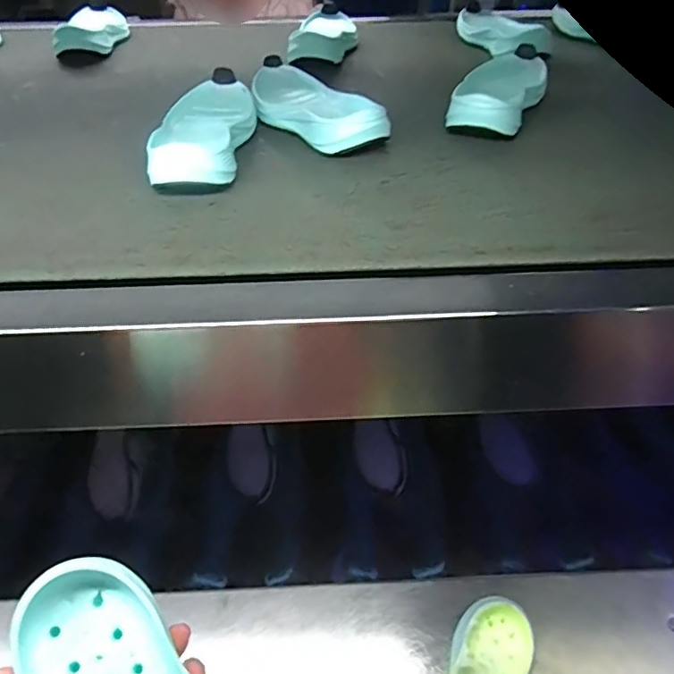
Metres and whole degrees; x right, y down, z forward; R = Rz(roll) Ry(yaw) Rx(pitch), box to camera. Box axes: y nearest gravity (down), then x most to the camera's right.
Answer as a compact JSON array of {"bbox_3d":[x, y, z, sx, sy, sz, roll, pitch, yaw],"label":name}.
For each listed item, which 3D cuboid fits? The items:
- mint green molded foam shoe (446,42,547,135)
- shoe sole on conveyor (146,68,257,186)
[{"bbox_3d":[0.178,-0.268,0.567,0.072,0.031,0.207,18,46,20],"label":"mint green molded foam shoe"},{"bbox_3d":[-0.124,-0.200,0.496,0.082,0.038,0.194,-3,42,-2],"label":"shoe sole on conveyor"}]

